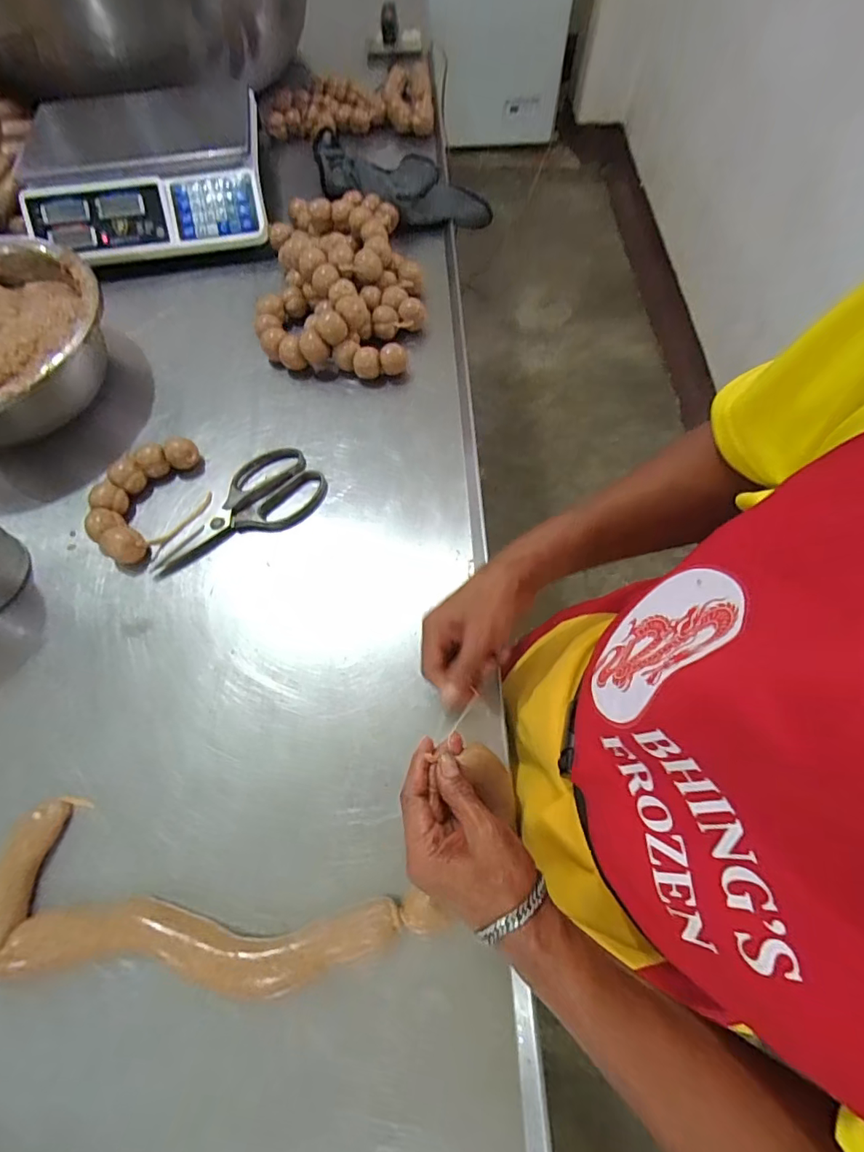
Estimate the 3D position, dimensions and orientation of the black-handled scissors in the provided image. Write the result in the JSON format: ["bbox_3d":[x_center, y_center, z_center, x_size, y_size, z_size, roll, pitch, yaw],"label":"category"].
[{"bbox_3d":[-0.216,-0.067,0.552,0.203,0.017,0.093,-38,71,-15],"label":"black-handled scissors"}]

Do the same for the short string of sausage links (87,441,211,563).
[{"bbox_3d":[-0.316,-0.090,0.557,0.101,0.037,0.146,36,71,15],"label":"short string of sausage links"}]

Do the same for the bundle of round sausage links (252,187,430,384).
[{"bbox_3d":[-0.122,-0.414,0.681,0.211,0.085,0.332,1,66,1],"label":"bundle of round sausage links"}]

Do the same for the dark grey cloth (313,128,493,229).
[{"bbox_3d":[-0.069,-0.611,0.786,0.314,0.068,0.125,25,67,11],"label":"dark grey cloth"}]

